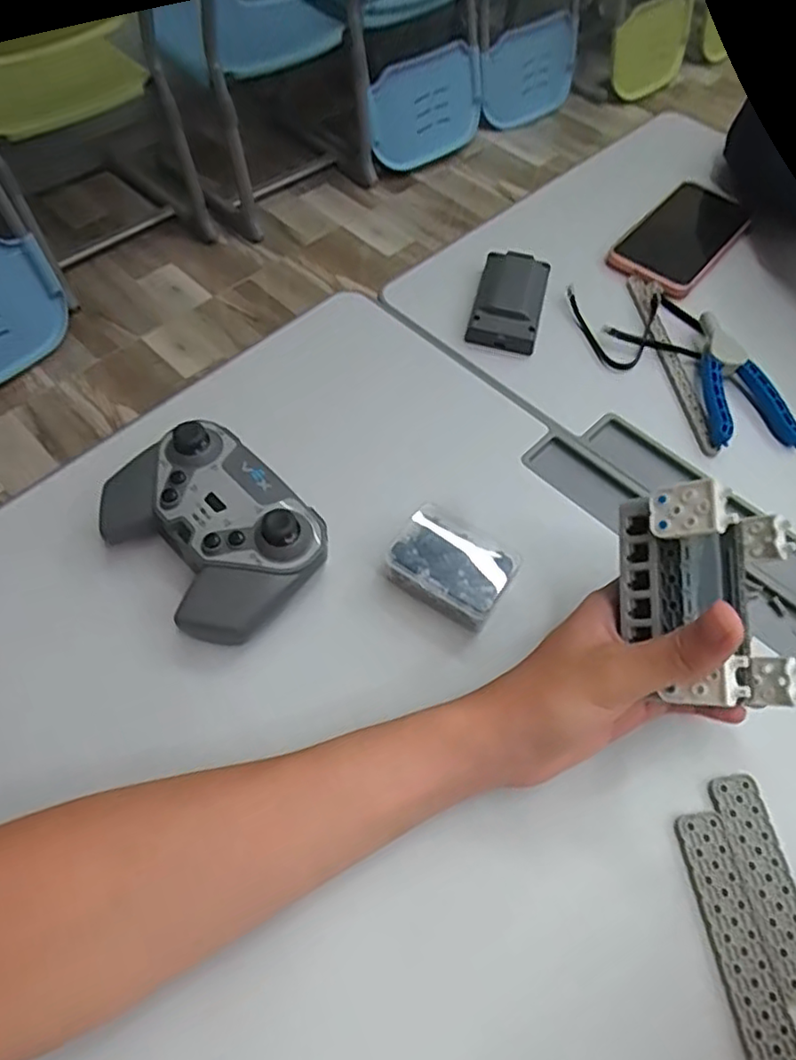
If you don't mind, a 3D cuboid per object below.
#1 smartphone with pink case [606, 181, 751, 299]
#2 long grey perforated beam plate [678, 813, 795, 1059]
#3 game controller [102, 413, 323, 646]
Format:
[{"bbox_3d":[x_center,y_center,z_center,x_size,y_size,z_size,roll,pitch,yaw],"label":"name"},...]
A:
[{"bbox_3d":[0.269,-0.275,0.605,0.082,0.009,0.165,37,65,17],"label":"smartphone with pink case"},{"bbox_3d":[0.172,0.219,0.309,0.025,0.004,0.149,-5,61,-5],"label":"long grey perforated beam plate"},{"bbox_3d":[-0.116,-0.001,0.402,0.097,0.056,0.136,-40,69,-22],"label":"game controller"}]

